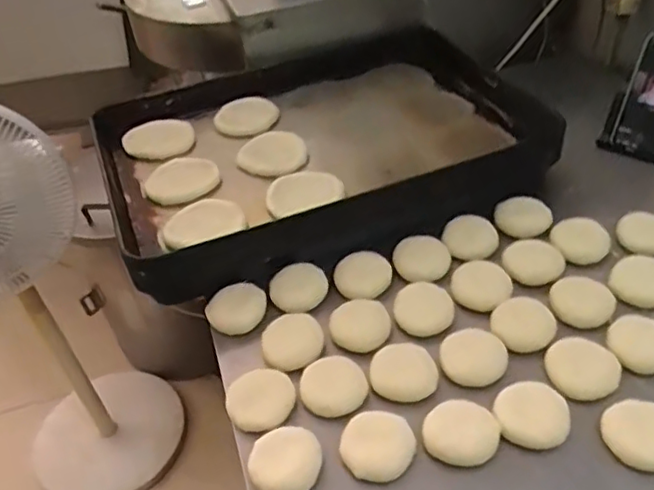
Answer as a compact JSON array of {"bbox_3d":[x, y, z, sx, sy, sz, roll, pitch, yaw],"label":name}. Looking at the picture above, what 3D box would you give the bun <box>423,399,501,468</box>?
[{"bbox_3d":[0.128,0.174,0.594,0.068,0.017,0.061,8,43,16],"label":"bun"}]

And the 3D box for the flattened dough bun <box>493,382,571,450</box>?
[{"bbox_3d":[0.195,0.162,0.600,0.066,0.022,0.060,-3,41,3],"label":"flattened dough bun"}]

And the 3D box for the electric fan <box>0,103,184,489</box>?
[{"bbox_3d":[-0.589,0.129,1.254,0.342,0.907,0.392,-26,44,-21],"label":"electric fan"}]

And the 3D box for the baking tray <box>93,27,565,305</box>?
[{"bbox_3d":[-0.009,-0.160,0.930,0.596,0.085,0.426,-17,42,-13],"label":"baking tray"}]

